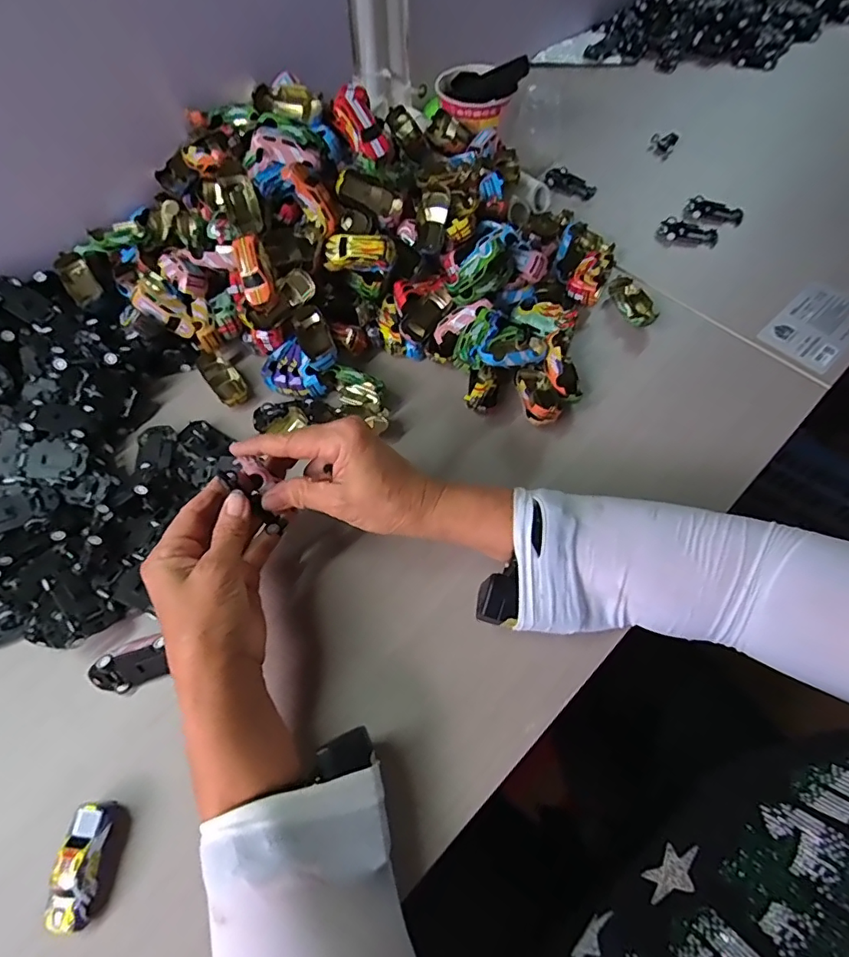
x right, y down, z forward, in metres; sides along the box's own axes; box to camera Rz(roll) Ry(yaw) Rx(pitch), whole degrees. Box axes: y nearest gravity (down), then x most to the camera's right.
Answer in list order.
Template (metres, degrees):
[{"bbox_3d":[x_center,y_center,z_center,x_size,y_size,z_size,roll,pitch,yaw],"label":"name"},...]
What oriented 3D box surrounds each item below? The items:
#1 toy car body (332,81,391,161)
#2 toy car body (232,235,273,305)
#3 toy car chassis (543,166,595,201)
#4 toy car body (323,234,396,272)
[{"bbox_3d":[-0.056,-0.316,0.464,0.062,0.035,0.024,59,37,-4],"label":"toy car body"},{"bbox_3d":[-0.149,-0.181,0.449,0.022,0.014,0.057,-15,95,-8],"label":"toy car body"},{"bbox_3d":[0.178,-0.361,0.632,0.063,0.012,0.026,36,68,18],"label":"toy car chassis"},{"bbox_3d":[-0.062,-0.209,0.480,0.062,0.031,0.016,9,30,10],"label":"toy car body"}]

